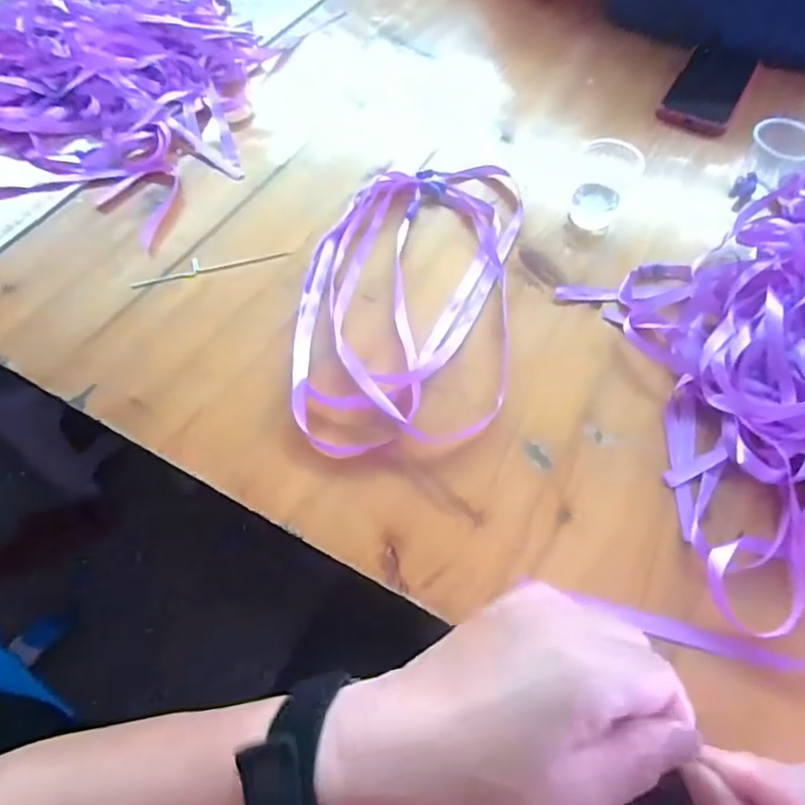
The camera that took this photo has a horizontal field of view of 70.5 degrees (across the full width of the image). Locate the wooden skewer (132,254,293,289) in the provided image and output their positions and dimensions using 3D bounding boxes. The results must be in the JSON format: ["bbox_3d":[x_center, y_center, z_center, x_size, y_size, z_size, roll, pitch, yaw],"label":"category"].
[{"bbox_3d":[-0.150,-0.108,0.451,0.121,0.006,0.015,-14,59,-10],"label":"wooden skewer"}]

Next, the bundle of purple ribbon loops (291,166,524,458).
[{"bbox_3d":[0.006,-0.090,0.430,0.155,0.018,0.287,9,58,4],"label":"bundle of purple ribbon loops"}]

